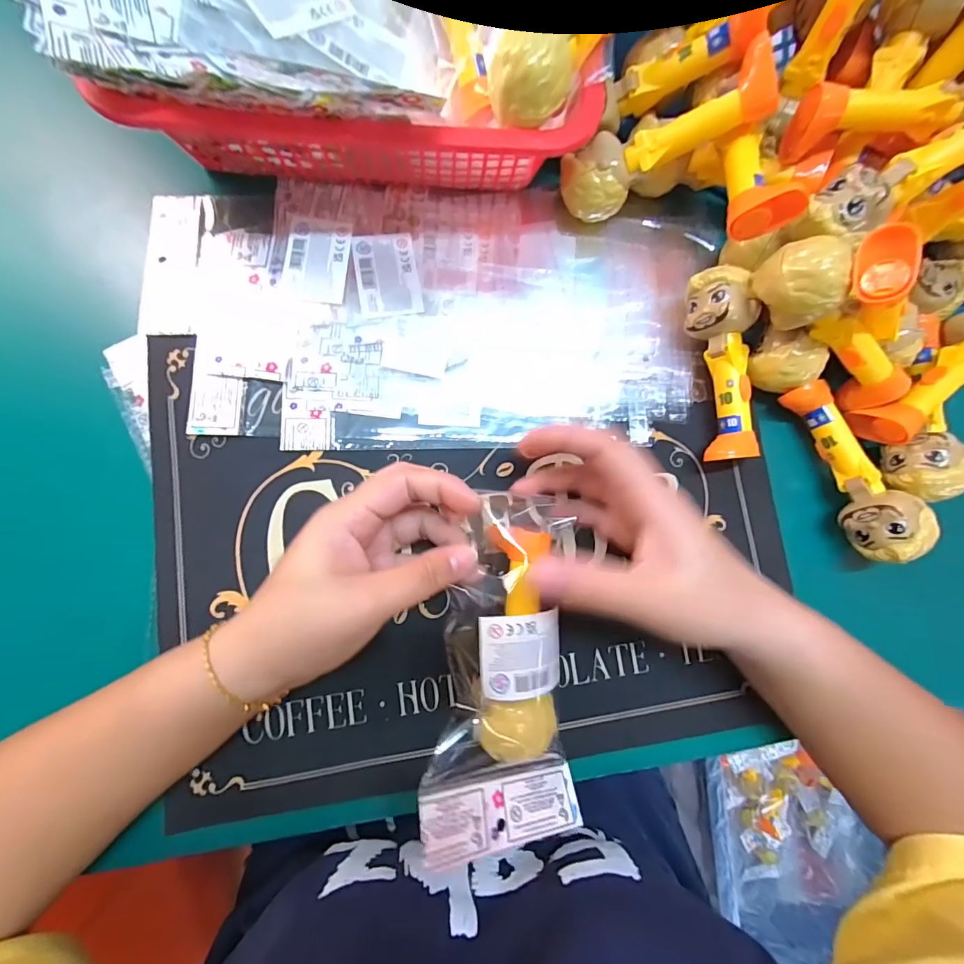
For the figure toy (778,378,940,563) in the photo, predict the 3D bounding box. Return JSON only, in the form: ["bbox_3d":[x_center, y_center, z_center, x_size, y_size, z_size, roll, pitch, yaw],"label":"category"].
[{"bbox_3d":[0.234,-0.009,0.279,0.035,0.033,0.117,-25,85,-7],"label":"figure toy"}]

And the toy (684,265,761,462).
[{"bbox_3d":[0.154,-0.074,0.285,0.040,0.039,0.121,-1,85,-5],"label":"toy"}]

